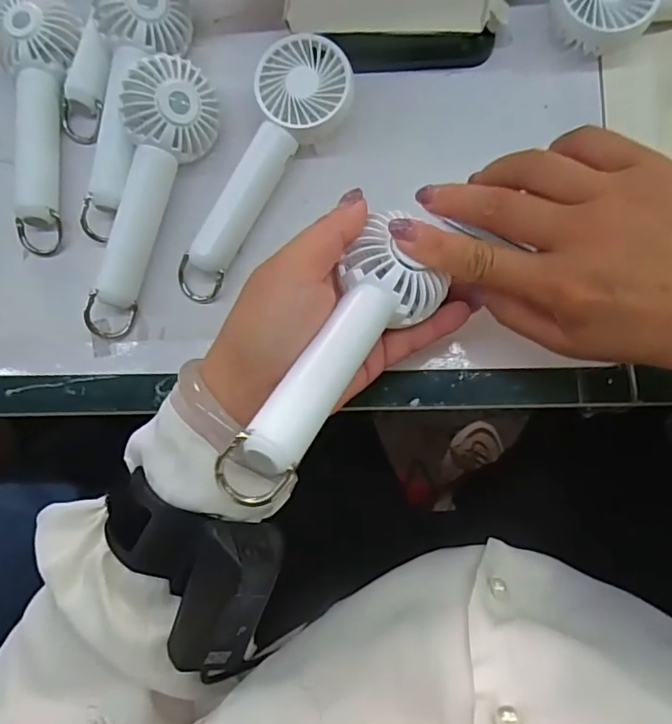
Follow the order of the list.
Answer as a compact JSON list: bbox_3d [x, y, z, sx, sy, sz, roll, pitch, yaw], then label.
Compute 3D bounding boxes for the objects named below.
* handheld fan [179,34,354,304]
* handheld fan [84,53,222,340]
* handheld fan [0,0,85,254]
[{"bbox_3d":[-0.041,-0.110,0.334,0.054,0.031,0.161,25,87,8],"label":"handheld fan"},{"bbox_3d":[-0.117,-0.097,0.331,0.048,0.041,0.166,21,87,7],"label":"handheld fan"},{"bbox_3d":[-0.186,-0.150,0.354,0.046,0.033,0.155,2,84,6],"label":"handheld fan"}]

